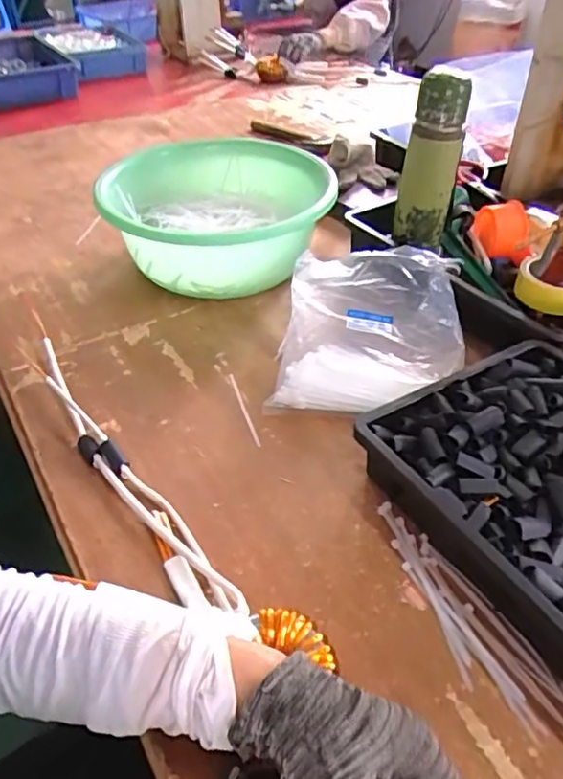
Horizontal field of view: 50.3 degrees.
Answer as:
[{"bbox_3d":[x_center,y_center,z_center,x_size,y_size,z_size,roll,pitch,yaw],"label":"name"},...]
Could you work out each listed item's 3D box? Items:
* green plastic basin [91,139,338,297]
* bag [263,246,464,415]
[{"bbox_3d":[-0.079,-0.245,0.843,0.287,0.122,0.318,12,42,15],"label":"green plastic basin"},{"bbox_3d":[0.101,-0.069,0.684,0.202,0.078,0.226,7,41,11],"label":"bag"}]

